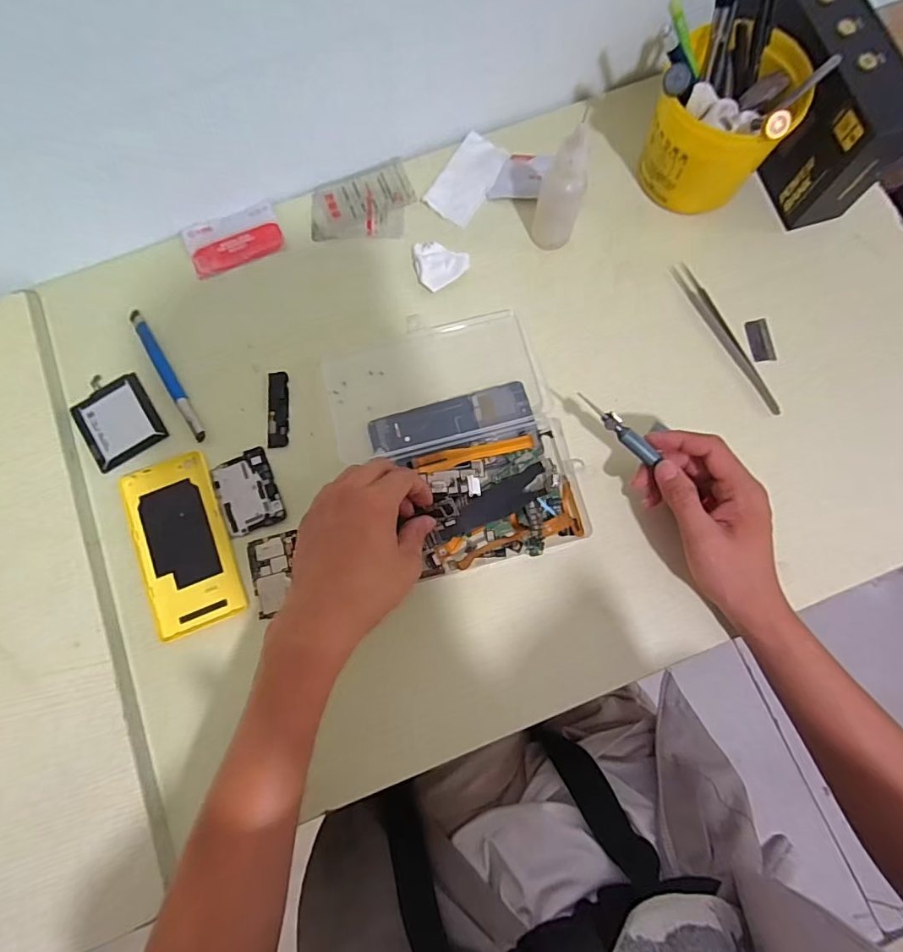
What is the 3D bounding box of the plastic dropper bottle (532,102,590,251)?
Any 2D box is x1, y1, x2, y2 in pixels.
[{"bbox_3d":[0.089,-0.232,0.403,0.035,0.111,0.029,31,80,6],"label":"plastic dropper bottle"}]

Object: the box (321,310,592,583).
[{"bbox_3d":[0.003,-0.033,0.405,0.171,0.025,0.214,-20,79,-4],"label":"box"}]

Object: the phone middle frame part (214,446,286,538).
[{"bbox_3d":[-0.167,0.013,0.409,0.047,0.004,0.063,-21,79,-5],"label":"phone middle frame part"}]

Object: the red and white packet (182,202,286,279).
[{"bbox_3d":[-0.199,-0.217,0.459,0.083,0.009,0.052,-23,79,-5],"label":"red and white packet"}]

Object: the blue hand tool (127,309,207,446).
[{"bbox_3d":[-0.242,-0.087,0.425,0.011,0.004,0.133,-32,80,-6],"label":"blue hand tool"}]

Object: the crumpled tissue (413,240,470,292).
[{"bbox_3d":[-0.013,-0.193,0.448,0.046,0.006,0.049,-37,81,-7],"label":"crumpled tissue"}]

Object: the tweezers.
[{"bbox_3d":[0.238,-0.122,0.433,0.013,0.009,0.155,-25,79,-5],"label":"tweezers"}]

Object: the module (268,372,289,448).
[{"bbox_3d":[-0.147,-0.057,0.423,0.017,0.004,0.066,-4,78,-1],"label":"module"}]

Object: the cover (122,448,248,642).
[{"bbox_3d":[-0.215,0.053,0.401,0.070,0.007,0.137,-21,79,-4],"label":"cover"}]

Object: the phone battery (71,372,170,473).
[{"bbox_3d":[-0.282,-0.049,0.420,0.062,0.005,0.074,-33,80,-7],"label":"phone battery"}]

